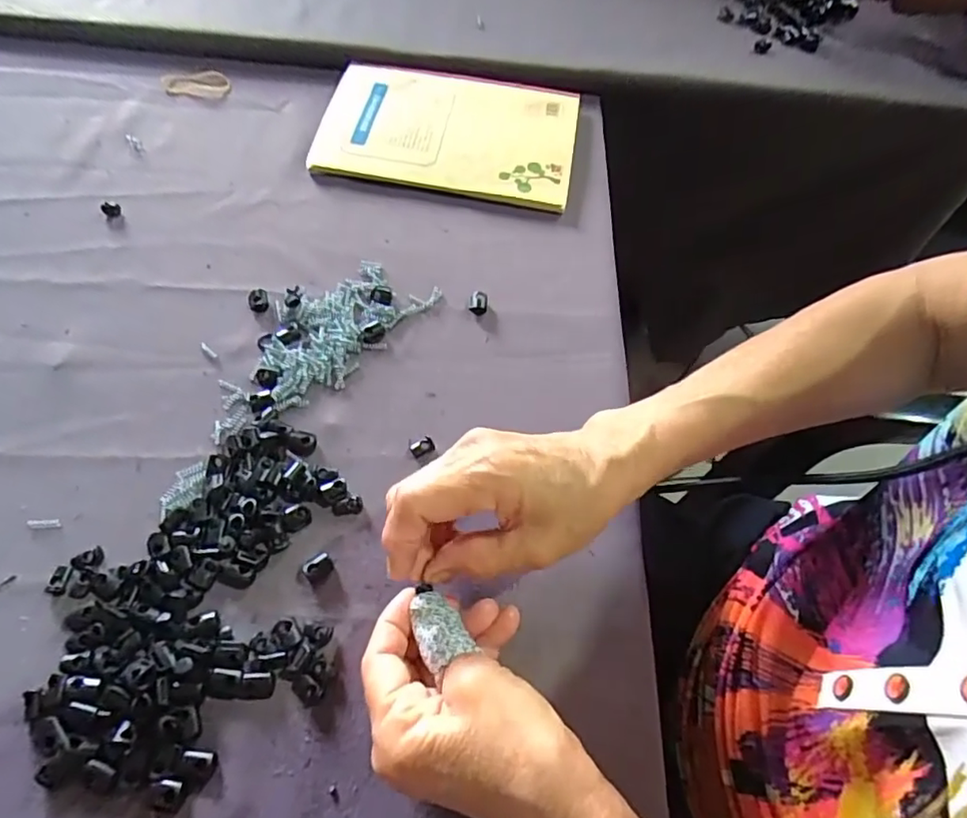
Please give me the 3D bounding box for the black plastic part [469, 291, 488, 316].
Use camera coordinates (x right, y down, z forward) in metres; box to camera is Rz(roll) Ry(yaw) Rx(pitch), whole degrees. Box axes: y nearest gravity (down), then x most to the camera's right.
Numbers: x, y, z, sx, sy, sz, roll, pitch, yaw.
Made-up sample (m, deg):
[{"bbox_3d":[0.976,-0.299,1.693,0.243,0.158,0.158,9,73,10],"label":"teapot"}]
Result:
[{"bbox_3d":[-0.004,-0.074,0.407,0.012,0.006,0.017,3,60,-1],"label":"black plastic part"}]

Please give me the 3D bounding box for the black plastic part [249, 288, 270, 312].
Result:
[{"bbox_3d":[-0.151,-0.073,0.392,0.013,0.006,0.014,-12,61,-10],"label":"black plastic part"}]

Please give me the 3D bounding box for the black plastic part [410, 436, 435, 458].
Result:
[{"bbox_3d":[-0.037,0.023,0.352,0.015,0.005,0.011,-19,63,-14],"label":"black plastic part"}]

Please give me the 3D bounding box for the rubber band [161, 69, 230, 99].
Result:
[{"bbox_3d":[-0.252,-0.285,0.513,0.054,0.008,0.028,-3,60,-5],"label":"rubber band"}]

